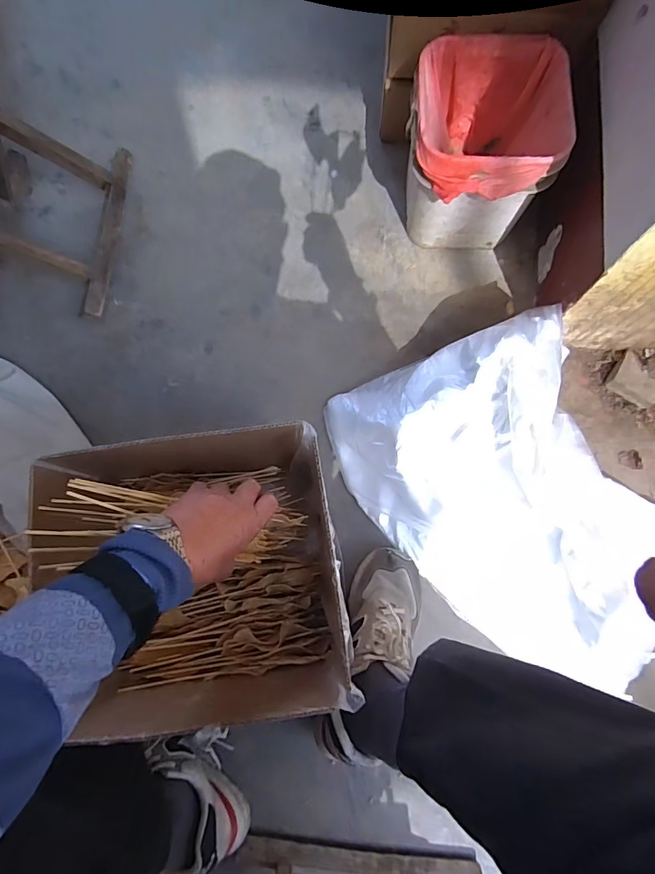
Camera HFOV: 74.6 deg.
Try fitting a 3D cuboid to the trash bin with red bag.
[{"bbox_3d":[0.225,-0.422,0.674,0.205,0.208,0.225,2,77,2],"label":"trash bin with red bag"}]

